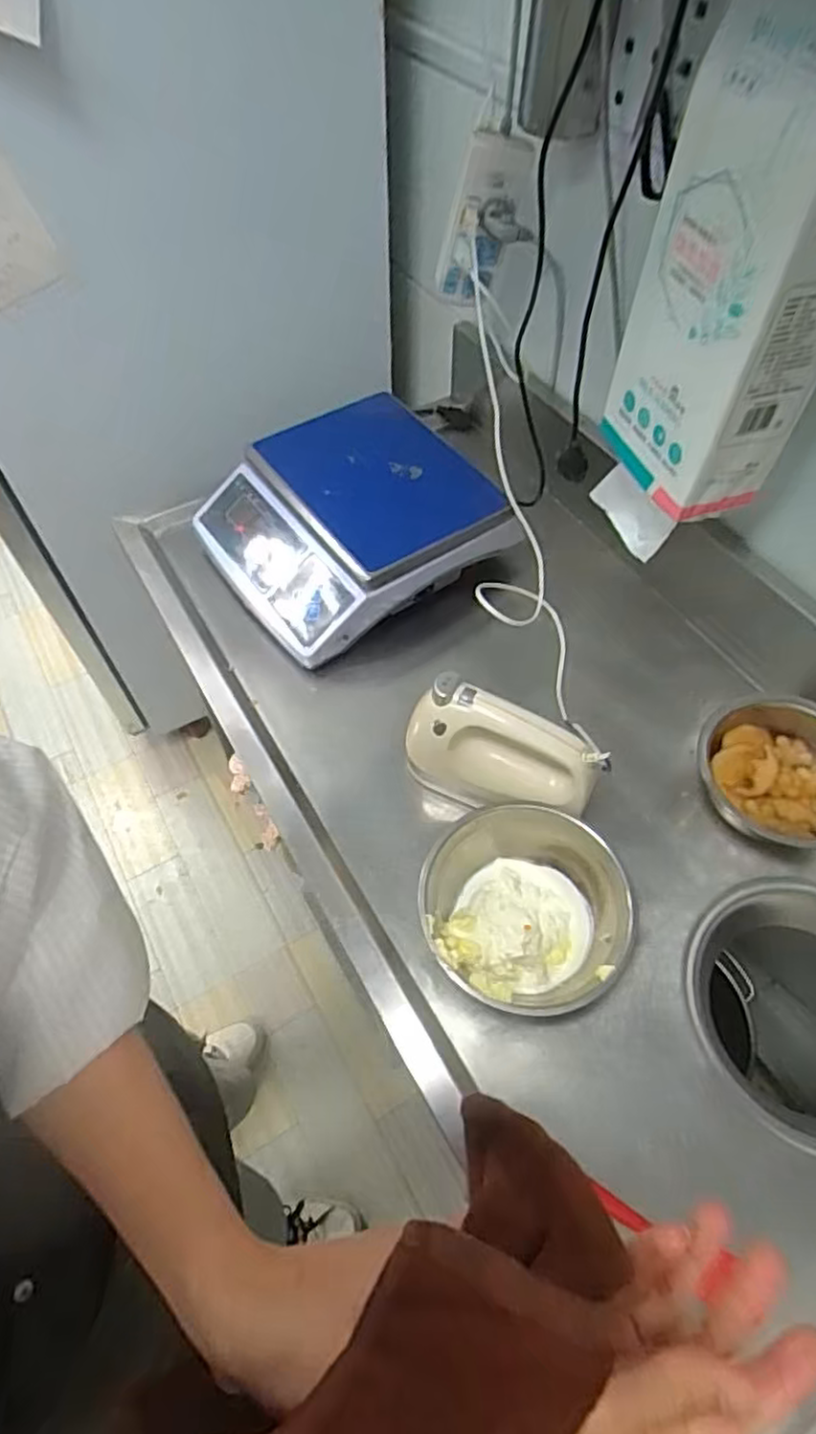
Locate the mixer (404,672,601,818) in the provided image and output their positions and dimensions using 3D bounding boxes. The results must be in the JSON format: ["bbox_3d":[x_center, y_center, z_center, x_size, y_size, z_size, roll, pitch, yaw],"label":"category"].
[{"bbox_3d":[0.083,0.046,0.696,0.192,0.116,0.076,21,58,13],"label":"mixer"}]

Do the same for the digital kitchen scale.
[{"bbox_3d":[-0.077,-0.251,0.900,0.320,0.107,0.308,-31,62,-20],"label":"digital kitchen scale"}]

